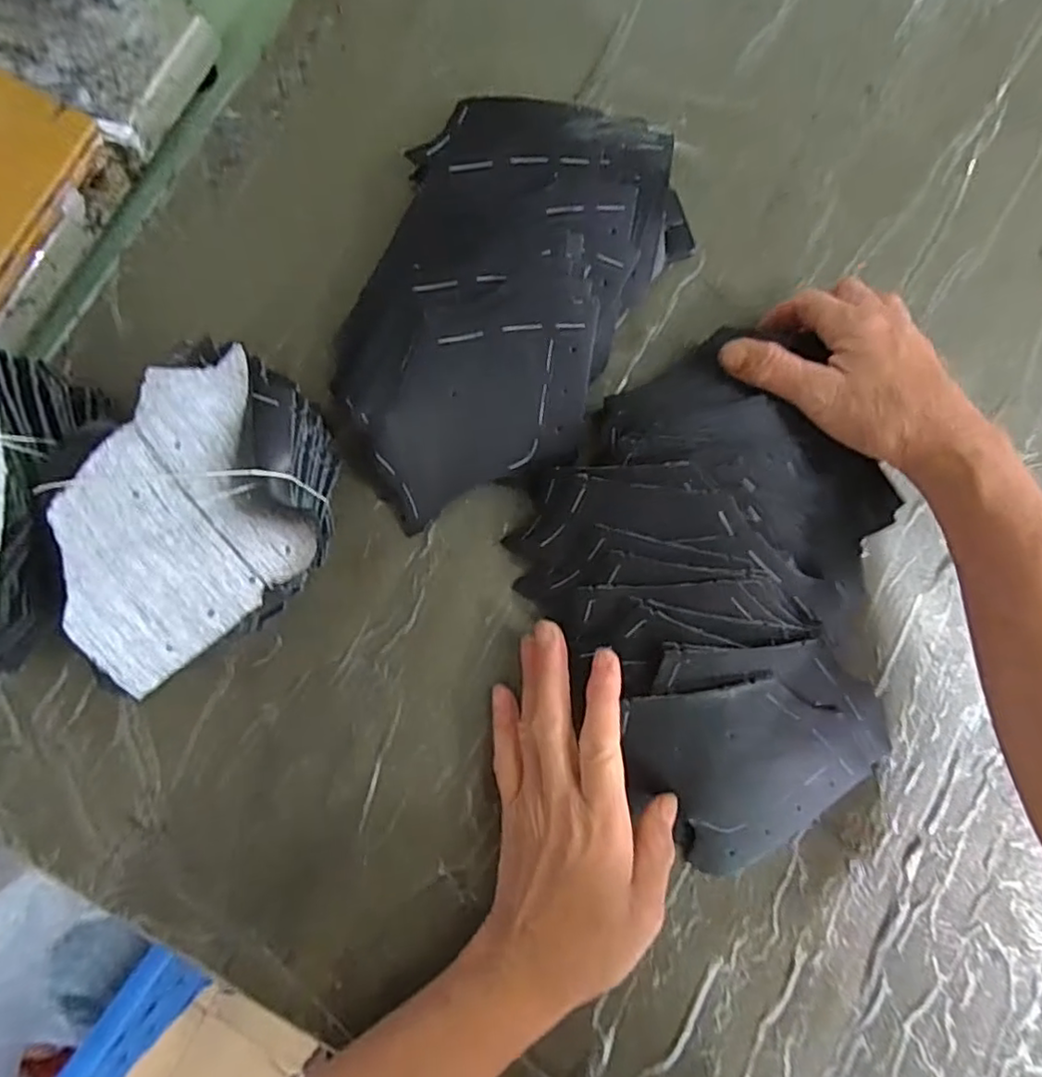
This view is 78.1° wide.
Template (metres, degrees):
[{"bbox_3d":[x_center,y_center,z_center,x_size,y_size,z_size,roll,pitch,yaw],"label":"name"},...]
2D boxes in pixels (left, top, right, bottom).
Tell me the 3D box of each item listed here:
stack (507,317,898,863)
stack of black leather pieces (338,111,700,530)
[{"bbox_3d":[0.110,0.029,0.334,0.178,0.044,0.242,-27,84,-4],"label":"stack"},{"bbox_3d":[-0.014,-0.135,0.355,0.151,0.051,0.252,29,83,3],"label":"stack of black leather pieces"}]

